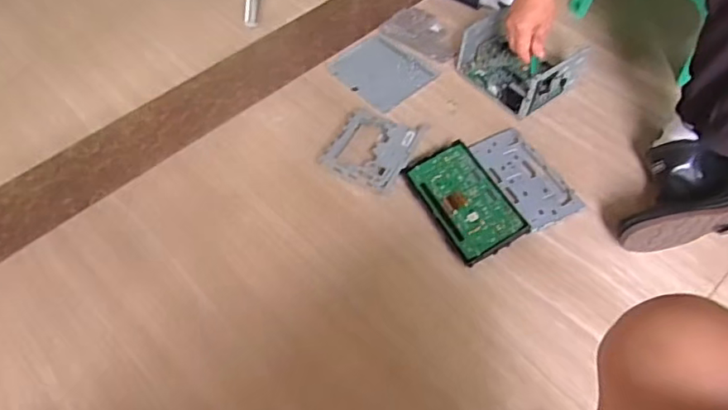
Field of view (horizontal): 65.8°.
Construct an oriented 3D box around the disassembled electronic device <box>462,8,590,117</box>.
[{"bbox_3d":[0.295,-0.278,1.078,0.166,0.081,0.202,-33,60,-18],"label":"disassembled electronic device"}]

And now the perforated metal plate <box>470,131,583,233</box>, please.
[{"bbox_3d":[0.275,-0.050,0.965,0.110,0.008,0.199,-22,59,-15],"label":"perforated metal plate"}]

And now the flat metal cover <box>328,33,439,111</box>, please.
[{"bbox_3d":[0.033,-0.268,1.121,0.139,0.019,0.173,-36,61,-20],"label":"flat metal cover"}]

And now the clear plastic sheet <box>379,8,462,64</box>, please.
[{"bbox_3d":[0.128,-0.364,1.193,0.113,0.009,0.188,-40,62,-22],"label":"clear plastic sheet"}]

